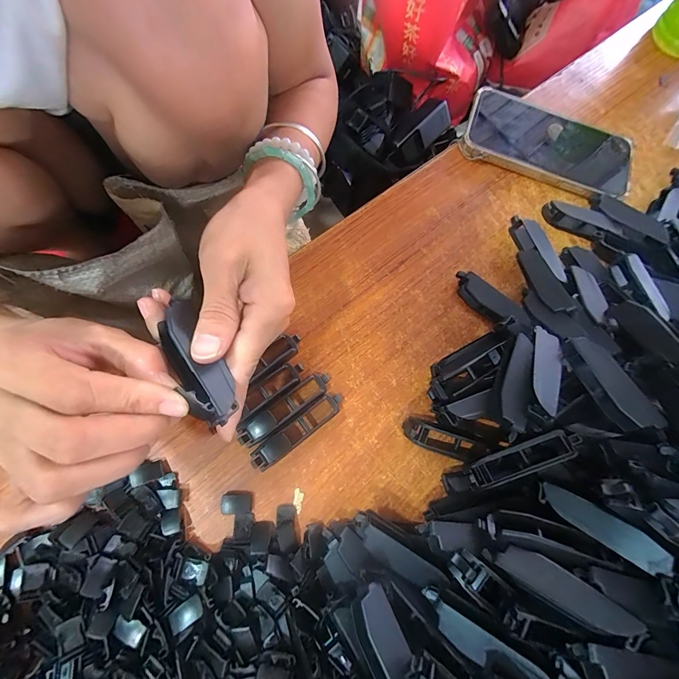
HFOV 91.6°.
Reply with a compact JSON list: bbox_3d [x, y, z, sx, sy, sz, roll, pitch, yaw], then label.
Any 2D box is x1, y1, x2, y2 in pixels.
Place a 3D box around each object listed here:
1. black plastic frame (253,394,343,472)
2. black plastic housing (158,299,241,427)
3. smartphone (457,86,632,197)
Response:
[{"bbox_3d":[-0.030,0.067,0.243,0.075,0.018,0.016,-37,75,-14],"label":"black plastic frame"},{"bbox_3d":[-0.074,0.010,0.166,0.022,0.014,0.067,-28,76,-11],"label":"black plastic housing"},{"bbox_3d":[0.206,-0.196,0.328,0.164,0.014,0.086,20,74,3],"label":"smartphone"}]

